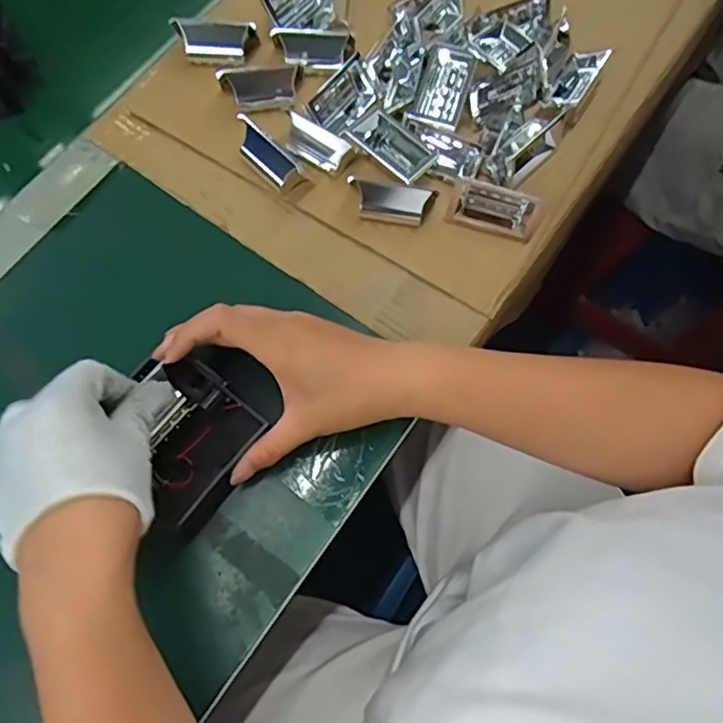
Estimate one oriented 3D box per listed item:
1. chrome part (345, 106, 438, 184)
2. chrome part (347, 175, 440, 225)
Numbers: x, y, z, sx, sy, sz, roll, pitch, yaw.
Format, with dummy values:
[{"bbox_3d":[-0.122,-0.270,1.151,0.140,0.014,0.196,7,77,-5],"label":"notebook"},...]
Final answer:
[{"bbox_3d":[0.022,-0.166,0.457,0.064,0.018,0.031,43,76,10],"label":"chrome part"},{"bbox_3d":[0.021,-0.117,0.441,0.061,0.027,0.023,12,73,1],"label":"chrome part"}]

